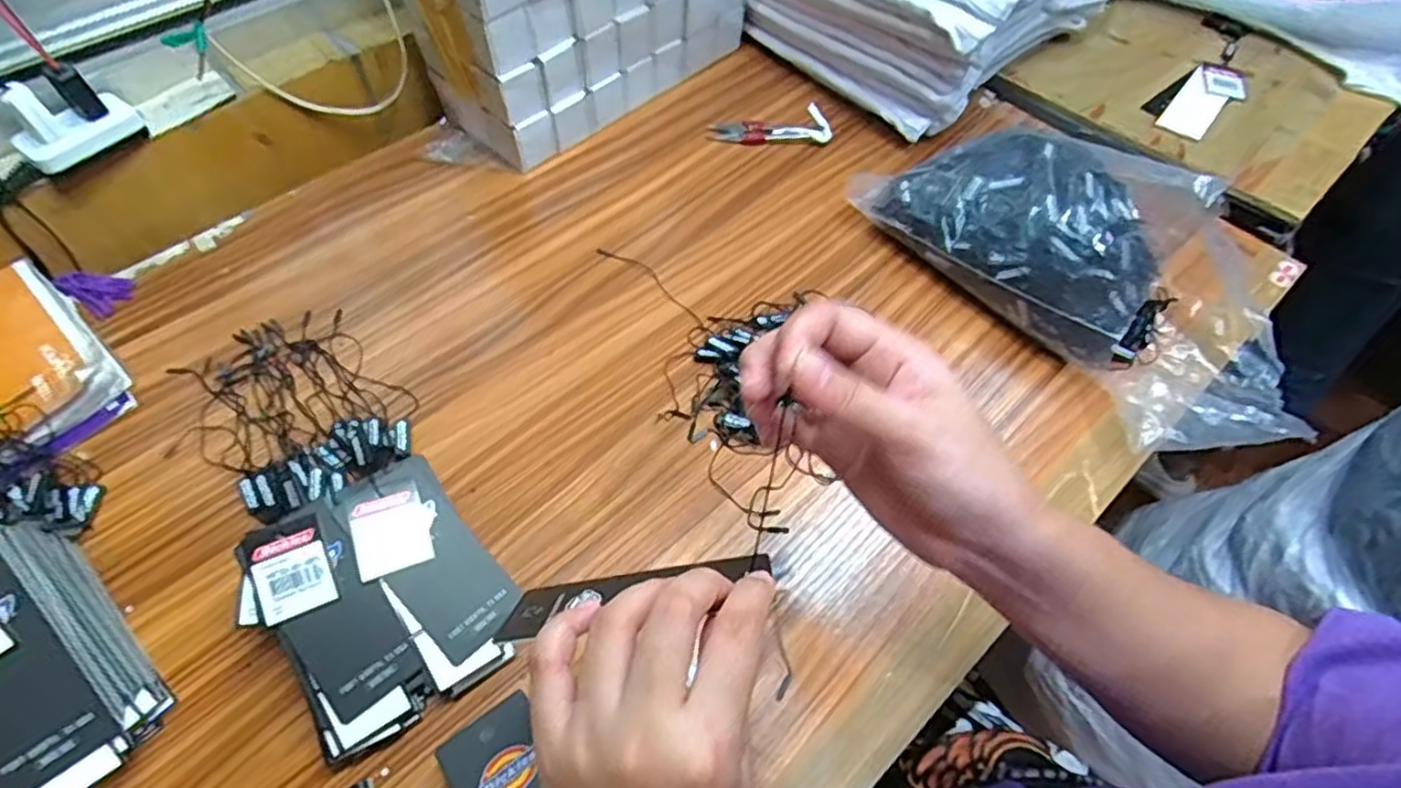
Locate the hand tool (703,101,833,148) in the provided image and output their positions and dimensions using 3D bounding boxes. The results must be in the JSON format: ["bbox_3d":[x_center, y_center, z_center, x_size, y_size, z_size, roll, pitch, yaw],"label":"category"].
[{"bbox_3d":[0.061,-0.238,0.624,0.103,0.012,0.044,-5,57,-5],"label":"hand tool"}]

